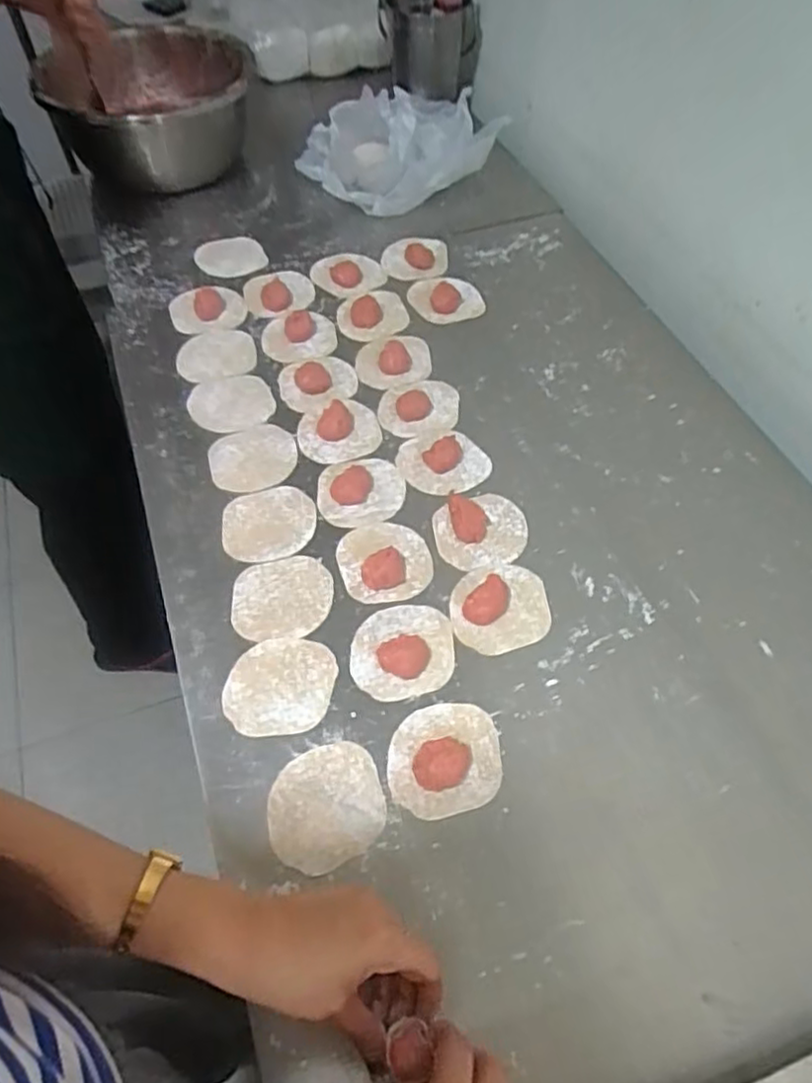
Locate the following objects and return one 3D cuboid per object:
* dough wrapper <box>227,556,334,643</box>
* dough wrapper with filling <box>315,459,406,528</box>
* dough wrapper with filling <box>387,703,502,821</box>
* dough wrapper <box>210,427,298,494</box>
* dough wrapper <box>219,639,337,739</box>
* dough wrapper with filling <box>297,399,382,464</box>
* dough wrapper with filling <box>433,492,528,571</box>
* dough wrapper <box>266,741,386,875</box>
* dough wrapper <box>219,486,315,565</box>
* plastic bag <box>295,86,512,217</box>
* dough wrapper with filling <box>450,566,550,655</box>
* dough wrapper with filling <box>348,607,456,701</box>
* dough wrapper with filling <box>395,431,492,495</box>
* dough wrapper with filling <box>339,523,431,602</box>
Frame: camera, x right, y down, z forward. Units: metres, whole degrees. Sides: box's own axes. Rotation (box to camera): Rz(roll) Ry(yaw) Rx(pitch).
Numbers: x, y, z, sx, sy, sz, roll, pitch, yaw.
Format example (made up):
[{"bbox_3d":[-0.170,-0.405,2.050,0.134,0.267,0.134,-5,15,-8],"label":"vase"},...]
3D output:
[{"bbox_3d":[-0.106,0.047,0.584,0.084,0.004,0.078,0,55,0],"label":"dough wrapper"},{"bbox_3d":[-0.043,-0.050,0.650,0.083,0.016,0.078,0,55,0],"label":"dough wrapper with filling"},{"bbox_3d":[0.029,0.158,0.502,0.083,0.018,0.078,0,55,0],"label":"dough wrapper with filling"},{"bbox_3d":[-0.151,-0.083,0.674,0.084,0.004,0.082,0,55,0],"label":"dough wrapper"},{"bbox_3d":[-0.100,0.114,0.541,0.080,0.004,0.082,0,55,0],"label":"dough wrapper"},{"bbox_3d":[-0.067,-0.114,0.689,0.084,0.017,0.068,-22,58,-15],"label":"dough wrapper with filling"},{"bbox_3d":[0.069,-0.014,0.621,0.083,0.017,0.078,-5,56,-4],"label":"dough wrapper with filling"},{"bbox_3d":[-0.058,0.190,0.489,0.081,0.004,0.080,-15,57,-11],"label":"dough wrapper"},{"bbox_3d":[-0.127,-0.016,0.630,0.083,0.005,0.076,0,55,0],"label":"dough wrapper"},{"bbox_3d":[-0.001,-0.543,0.937,0.257,0.115,0.146,-22,58,-15],"label":"plastic bag"},{"bbox_3d":[0.080,0.053,0.576,0.082,0.013,0.081,0,55,0],"label":"dough wrapper with filling"},{"bbox_3d":[-0.002,0.085,0.551,0.083,0.020,0.079,0,55,0],"label":"dough wrapper with filling"},{"bbox_3d":[0.037,-0.081,0.669,0.088,0.012,0.070,-7,56,-5],"label":"dough wrapper with filling"},{"bbox_3d":[-0.019,0.014,0.603,0.080,0.022,0.080,0,55,0],"label":"dough wrapper with filling"}]

